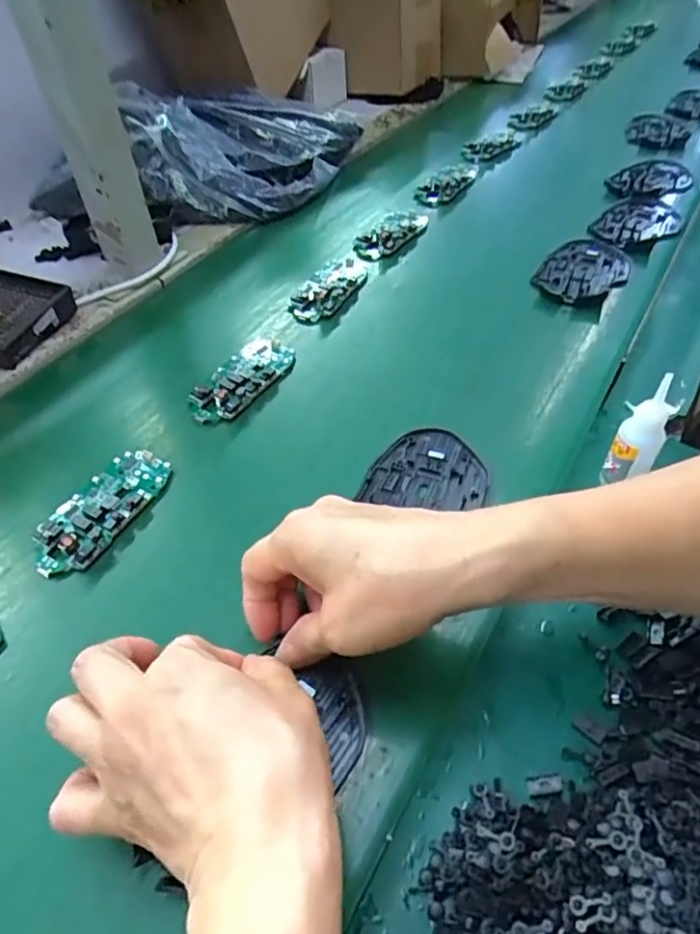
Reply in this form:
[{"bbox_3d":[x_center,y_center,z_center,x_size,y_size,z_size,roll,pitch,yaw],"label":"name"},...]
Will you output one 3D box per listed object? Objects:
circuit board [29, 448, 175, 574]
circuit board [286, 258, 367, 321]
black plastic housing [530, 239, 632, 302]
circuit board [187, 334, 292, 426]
[{"bbox_3d":[-0.155,0.024,0.364,0.045,0.016,0.096,19,51,19],"label":"circuit board"},{"bbox_3d":[-0.016,-0.167,0.531,0.043,0.014,0.101,20,51,20],"label":"circuit board"},{"bbox_3d":[0.215,-0.179,0.535,0.069,0.011,0.102,28,54,26],"label":"black plastic housing"},{"bbox_3d":[-0.083,-0.070,0.447,0.046,0.011,0.099,22,52,22],"label":"circuit board"}]

